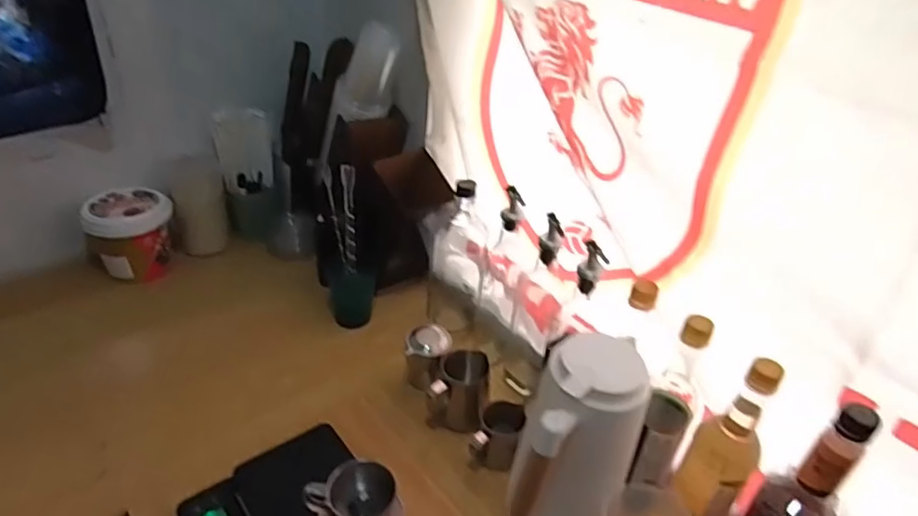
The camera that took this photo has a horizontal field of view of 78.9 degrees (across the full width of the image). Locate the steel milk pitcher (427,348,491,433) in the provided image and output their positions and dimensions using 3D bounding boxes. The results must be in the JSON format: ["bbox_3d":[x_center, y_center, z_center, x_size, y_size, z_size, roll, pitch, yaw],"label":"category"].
[{"bbox_3d":[0.001,0.179,0.757,0.074,0.080,0.070,8,33,2],"label":"steel milk pitcher"}]

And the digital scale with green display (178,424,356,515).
[{"bbox_3d":[-0.208,0.281,0.645,0.190,0.029,0.118,-24,44,-38],"label":"digital scale with green display"}]

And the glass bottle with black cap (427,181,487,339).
[{"bbox_3d":[-0.001,0.002,0.882,0.080,0.261,0.084,7,33,1],"label":"glass bottle with black cap"}]

